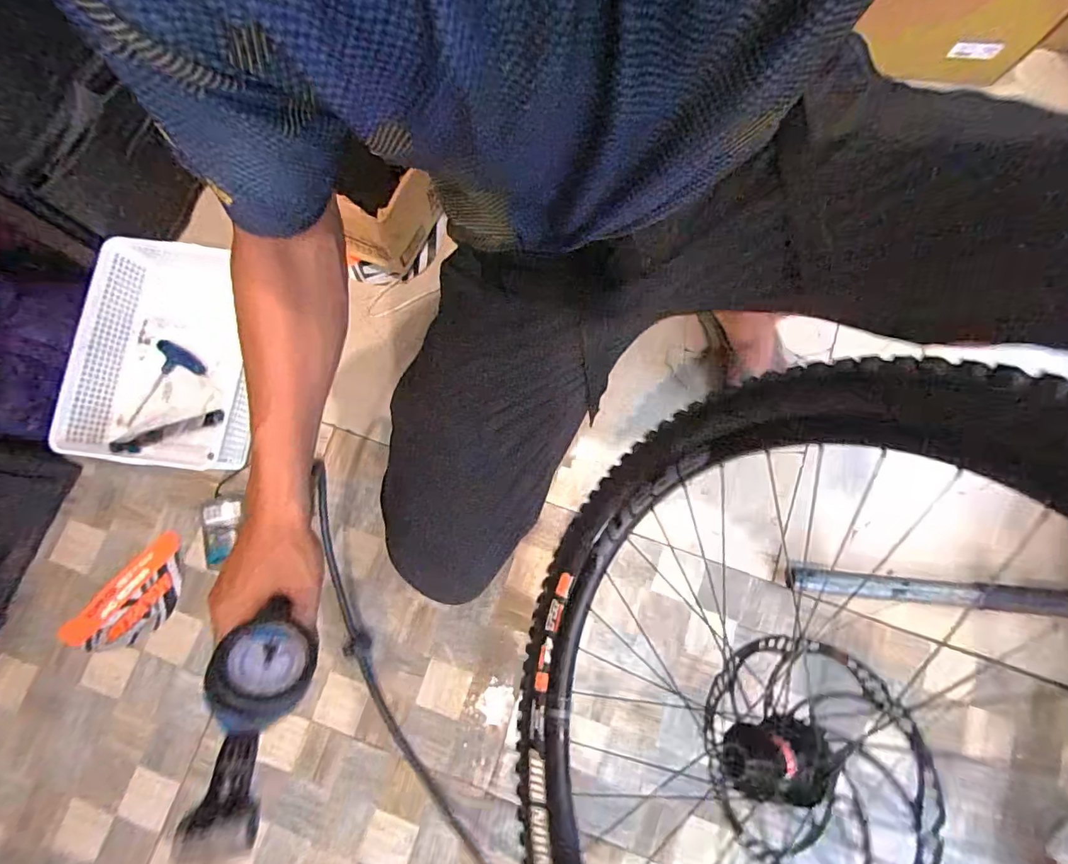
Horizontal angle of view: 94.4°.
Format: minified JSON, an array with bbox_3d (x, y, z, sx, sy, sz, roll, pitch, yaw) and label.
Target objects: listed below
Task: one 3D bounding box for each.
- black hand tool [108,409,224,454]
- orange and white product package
[{"bbox_3d":[-0.554,0.002,0.750,0.165,0.021,0.027,-20,80,-3],"label":"black hand tool"},{"bbox_3d":[-0.590,0.251,0.728,0.100,0.010,0.196,40,82,7],"label":"orange and white product package"}]

